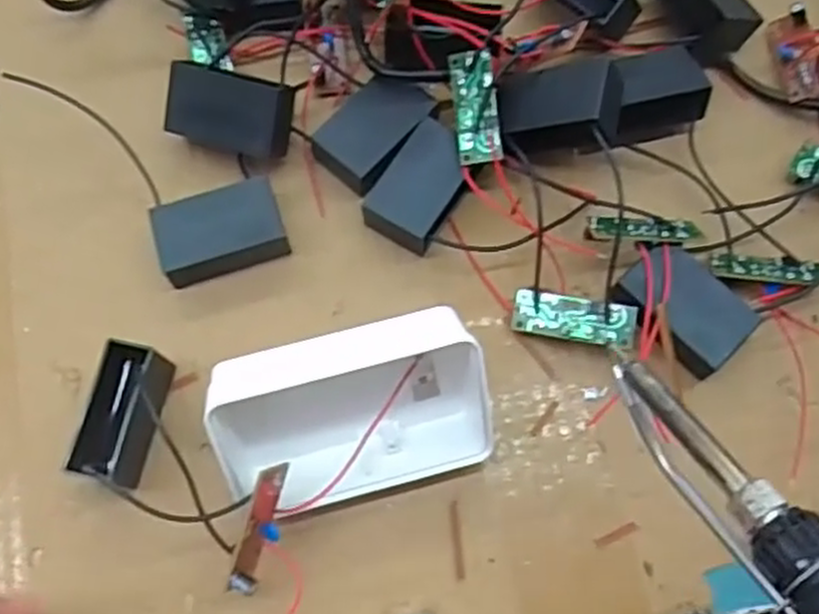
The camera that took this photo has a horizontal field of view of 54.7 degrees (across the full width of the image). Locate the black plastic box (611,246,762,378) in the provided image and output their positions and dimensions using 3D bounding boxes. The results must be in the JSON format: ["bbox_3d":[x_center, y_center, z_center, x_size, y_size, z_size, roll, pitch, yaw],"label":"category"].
[{"bbox_3d":[0.104,0.001,0.300,0.036,0.014,0.047,-41,76,-13],"label":"black plastic box"}]

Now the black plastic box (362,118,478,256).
[{"bbox_3d":[0.005,-0.046,0.319,0.029,0.020,0.051,31,74,10],"label":"black plastic box"}]

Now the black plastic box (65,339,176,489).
[{"bbox_3d":[-0.102,0.038,0.283,0.016,0.031,0.047,12,71,4],"label":"black plastic box"}]

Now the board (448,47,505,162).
[{"bbox_3d":[0.026,-0.079,0.311,0.017,0.006,0.045,-7,85,-3],"label":"board"}]

